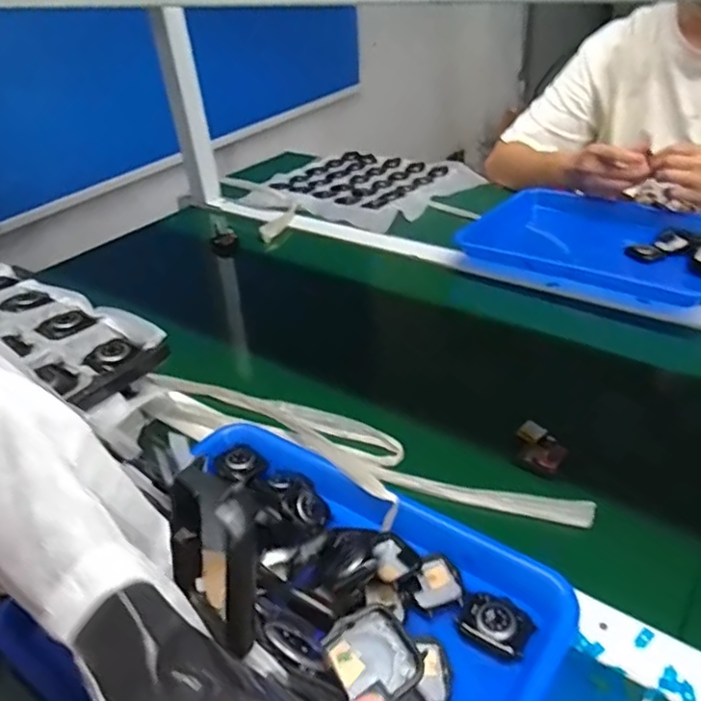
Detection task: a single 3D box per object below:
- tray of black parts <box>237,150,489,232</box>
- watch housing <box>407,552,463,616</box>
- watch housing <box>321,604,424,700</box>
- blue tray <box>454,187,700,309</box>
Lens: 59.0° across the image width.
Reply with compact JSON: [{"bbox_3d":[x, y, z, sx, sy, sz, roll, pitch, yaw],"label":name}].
[{"bbox_3d":[0.029,-0.308,1.130,0.328,0.025,0.314,20,42,33],"label":"tray of black parts"},{"bbox_3d":[0.059,0.163,0.437,0.035,0.006,0.039,-13,35,-9],"label":"watch housing"},{"bbox_3d":[0.010,0.134,0.270,0.034,0.012,0.038,-33,61,-16],"label":"watch housing"},{"bbox_3d":[0.340,-0.147,0.826,0.325,0.043,0.237,20,43,33],"label":"blue tray"}]

